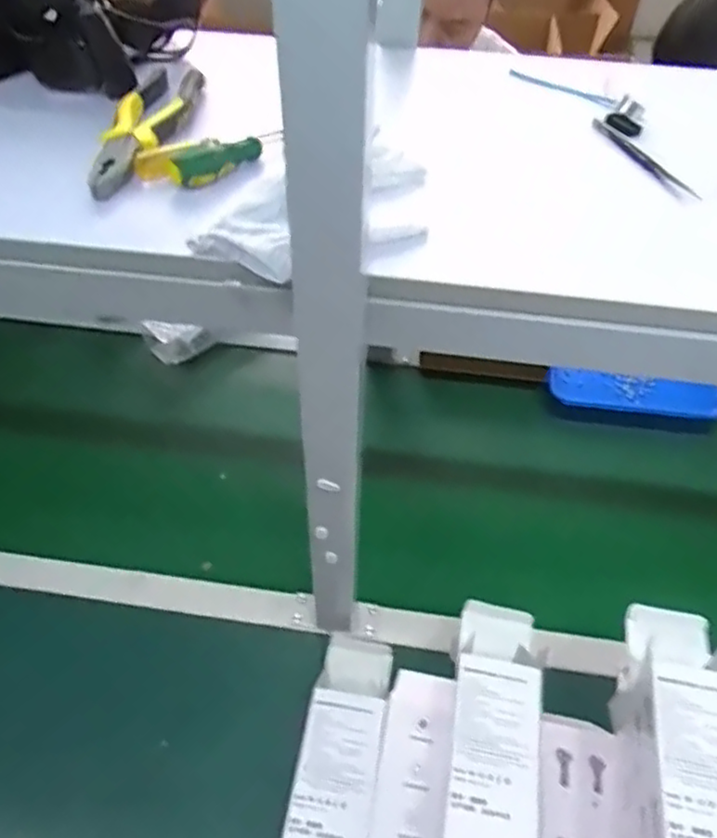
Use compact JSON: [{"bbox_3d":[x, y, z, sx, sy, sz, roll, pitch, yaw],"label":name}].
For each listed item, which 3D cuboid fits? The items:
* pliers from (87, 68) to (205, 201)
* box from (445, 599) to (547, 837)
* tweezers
[{"bbox_3d":[-0.172,-0.241,0.547,0.052,0.022,0.209,3,49,3],"label":"pliers"},{"bbox_3d":[0.120,0.283,0.600,0.076,0.087,0.252,6,49,5],"label":"box"},{"bbox_3d":[0.227,-0.209,0.535,0.020,0.004,0.133,-14,51,-12],"label":"tweezers"}]

